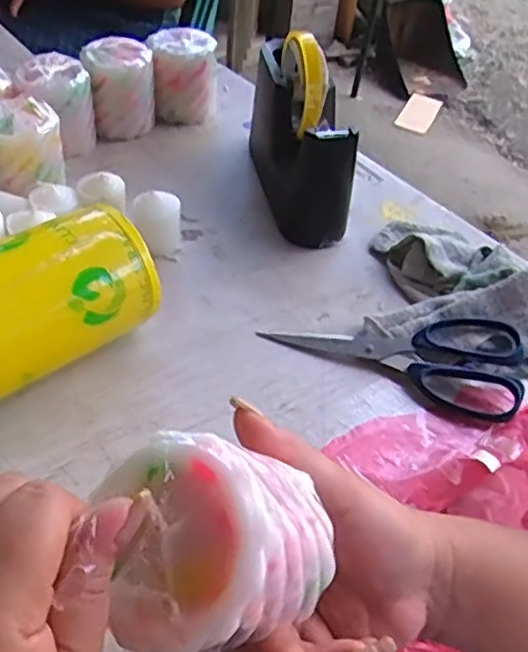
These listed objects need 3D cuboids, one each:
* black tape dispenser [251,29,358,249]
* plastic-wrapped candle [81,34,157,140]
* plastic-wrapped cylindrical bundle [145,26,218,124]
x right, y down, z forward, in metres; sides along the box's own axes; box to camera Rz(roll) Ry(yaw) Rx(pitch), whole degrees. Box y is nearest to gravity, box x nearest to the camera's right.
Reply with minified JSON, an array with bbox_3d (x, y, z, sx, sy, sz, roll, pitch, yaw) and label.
[{"bbox_3d":[0.030,-0.171,0.579,0.056,0.131,0.169,-5,46,-13],"label":"black tape dispenser"},{"bbox_3d":[-0.143,-0.236,0.657,0.066,0.077,0.059,3,45,-5],"label":"plastic-wrapped candle"},{"bbox_3d":[-0.084,-0.259,0.689,0.068,0.079,0.054,7,44,-1],"label":"plastic-wrapped cylindrical bundle"}]

